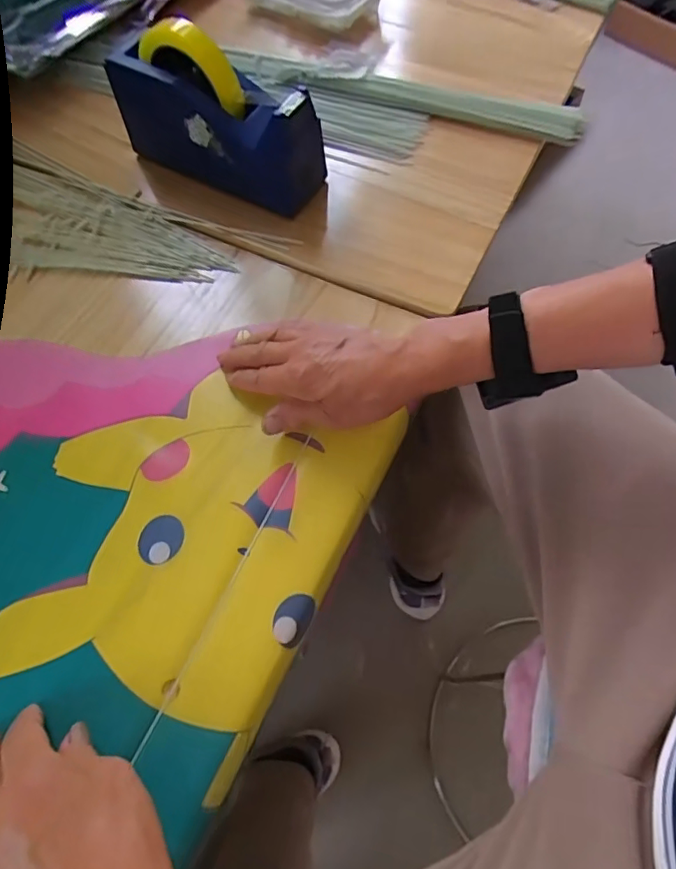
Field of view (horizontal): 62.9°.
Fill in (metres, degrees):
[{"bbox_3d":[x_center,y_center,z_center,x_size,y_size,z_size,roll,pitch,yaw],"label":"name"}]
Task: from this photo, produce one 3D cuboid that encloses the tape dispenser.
[{"bbox_3d":[-0.117,-0.303,0.527,0.203,0.125,0.067,21,67,12],"label":"tape dispenser"}]

